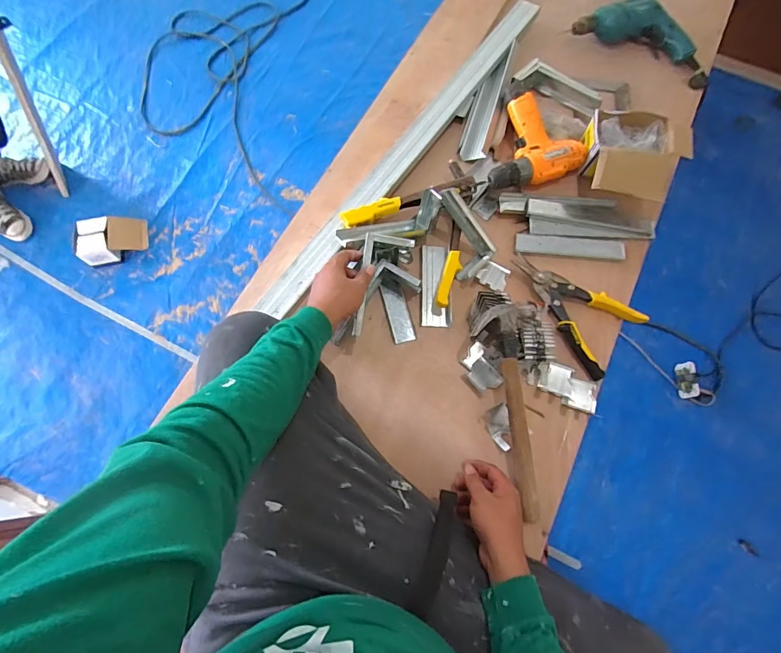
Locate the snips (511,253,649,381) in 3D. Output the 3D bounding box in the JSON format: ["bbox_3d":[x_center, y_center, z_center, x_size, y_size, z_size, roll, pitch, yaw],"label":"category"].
[{"bbox_3d":[0.328,-0.042,0.699,0.133,0.030,0.231,-29,75,-10],"label":"snips"}]

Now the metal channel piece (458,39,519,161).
[{"bbox_3d":[0.199,-0.461,0.823,0.055,0.029,0.296,17,72,5],"label":"metal channel piece"}]

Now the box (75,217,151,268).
[{"bbox_3d":[-0.978,-0.302,1.447,0.220,0.126,0.142,-10,72,-4],"label":"box"}]

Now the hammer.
[{"bbox_3d":[0.188,0.121,0.607,0.106,0.053,0.315,-5,72,-3],"label":"hammer"}]

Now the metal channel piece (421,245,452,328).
[{"bbox_3d":[0.079,-0.074,0.707,0.048,0.018,0.151,5,70,-9],"label":"metal channel piece"}]

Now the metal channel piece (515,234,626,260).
[{"bbox_3d":[0.326,-0.146,0.746,0.193,0.011,0.037,5,87,4],"label":"metal channel piece"}]

